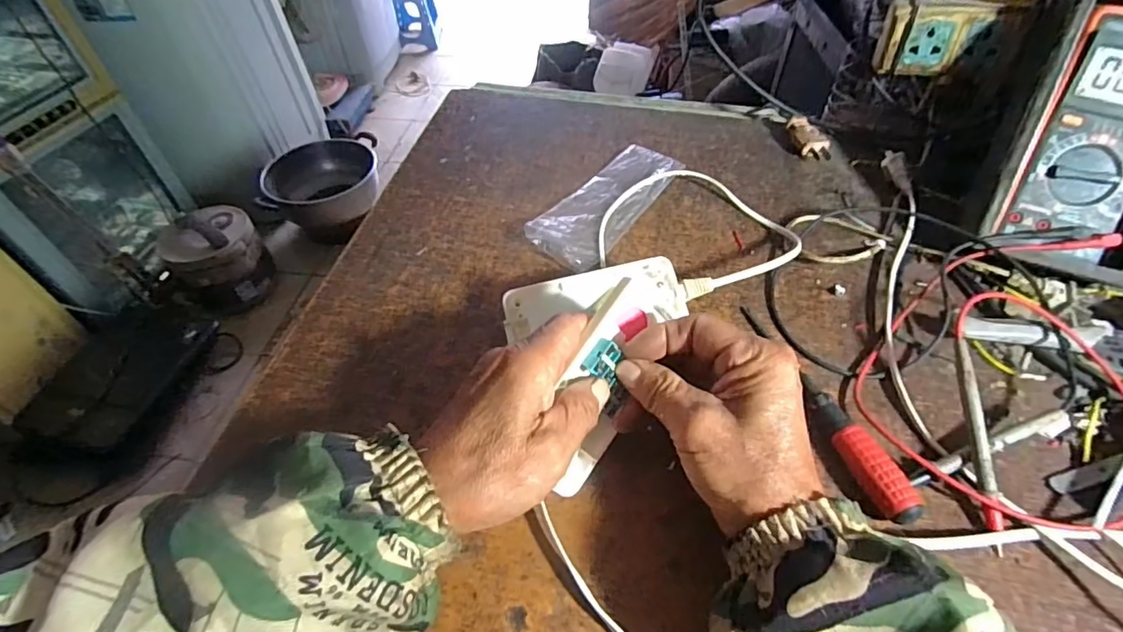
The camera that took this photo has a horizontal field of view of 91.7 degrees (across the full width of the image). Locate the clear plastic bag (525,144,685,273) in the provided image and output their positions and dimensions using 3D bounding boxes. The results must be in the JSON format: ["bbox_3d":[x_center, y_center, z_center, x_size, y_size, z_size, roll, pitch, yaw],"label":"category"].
[{"bbox_3d":[0.040,-0.106,0.490,0.071,0.020,0.176,25,55,22],"label":"clear plastic bag"}]

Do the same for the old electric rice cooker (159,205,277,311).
[{"bbox_3d":[-0.877,-0.143,1.394,0.228,0.197,0.247,-34,56,-24],"label":"old electric rice cooker"}]

